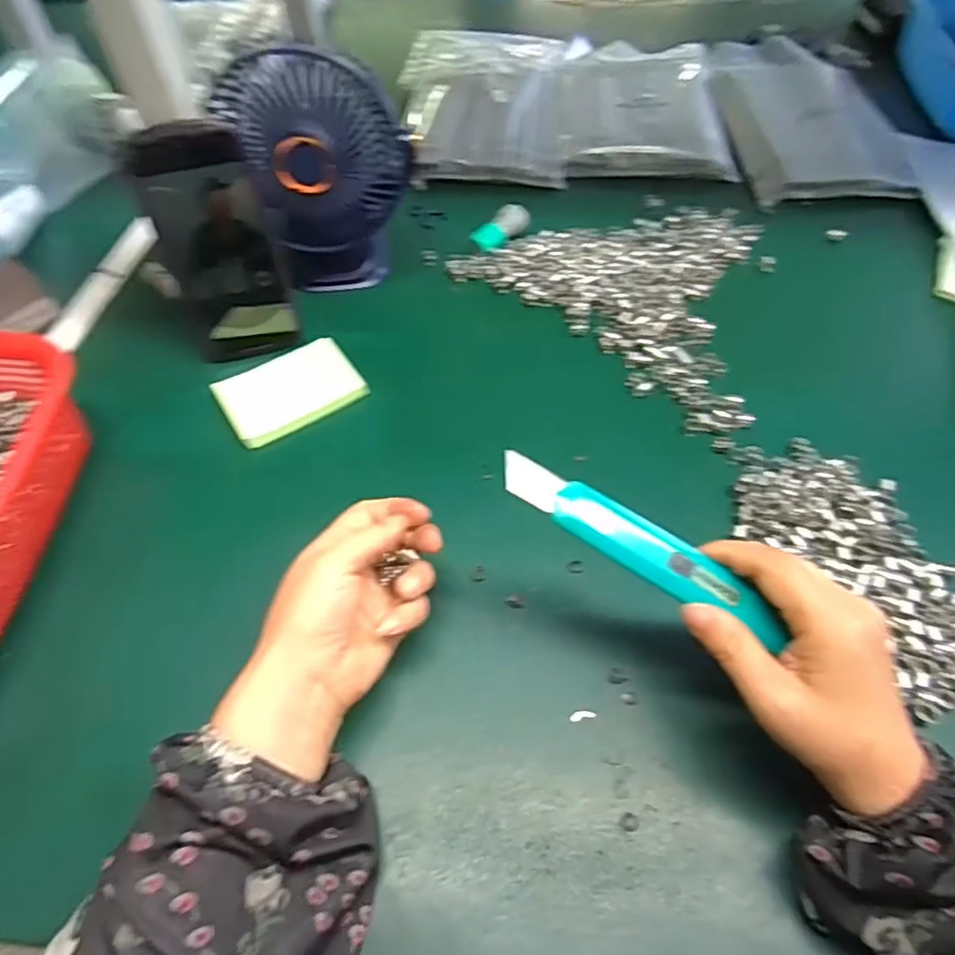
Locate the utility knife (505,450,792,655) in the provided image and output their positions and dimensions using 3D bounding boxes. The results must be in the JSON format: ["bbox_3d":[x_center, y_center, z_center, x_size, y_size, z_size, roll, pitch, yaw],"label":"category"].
[{"bbox_3d":[0.075,0.030,0.291,0.141,0.012,0.024,31,59,4],"label":"utility knife"}]

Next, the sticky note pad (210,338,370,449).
[{"bbox_3d":[-0.143,-0.068,0.477,0.100,0.011,0.071,-28,57,-18],"label":"sticky note pad"}]

